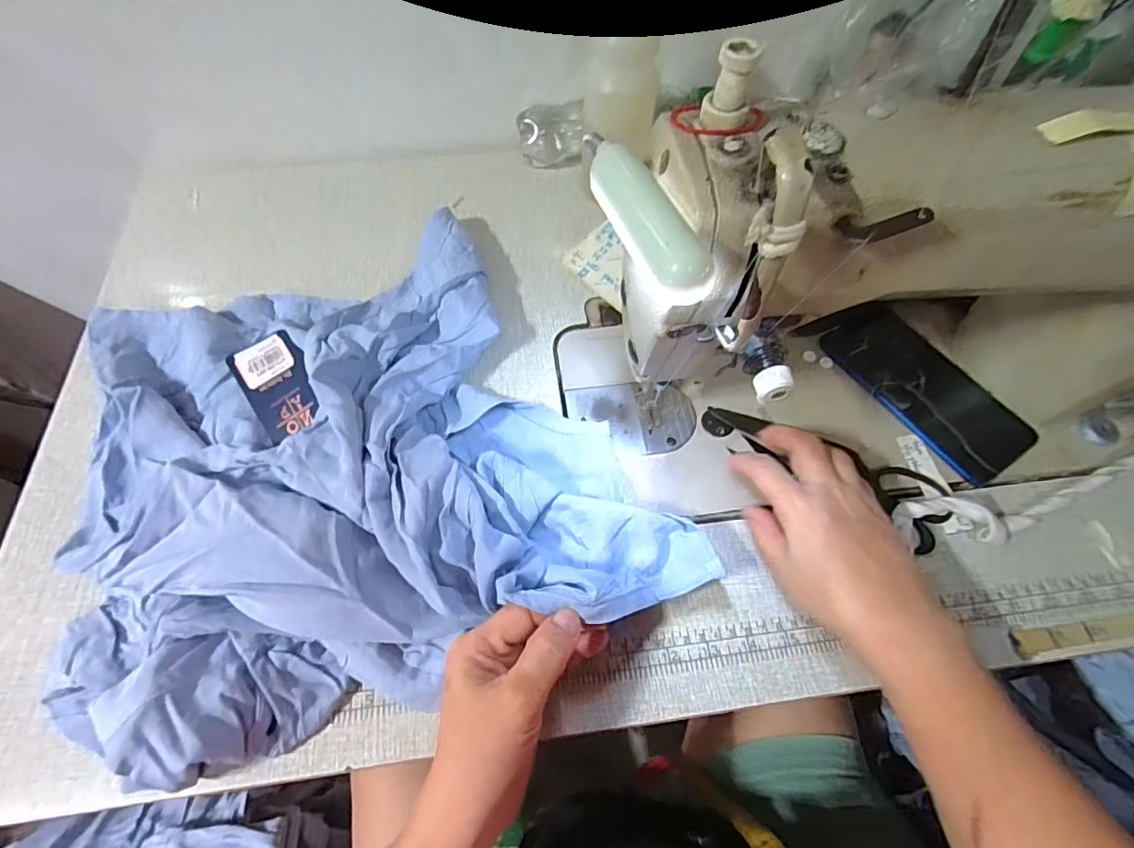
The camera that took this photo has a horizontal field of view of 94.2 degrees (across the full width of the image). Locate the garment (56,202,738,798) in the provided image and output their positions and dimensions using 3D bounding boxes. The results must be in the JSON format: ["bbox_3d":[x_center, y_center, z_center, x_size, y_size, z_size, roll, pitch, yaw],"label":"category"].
[{"bbox_3d":[-0.138,0.007,0.361,0.359,0.058,0.332,-17,63,-10],"label":"garment"}]

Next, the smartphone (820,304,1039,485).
[{"bbox_3d":[0.282,-0.029,0.412,0.076,0.014,0.155,-30,66,-16],"label":"smartphone"}]

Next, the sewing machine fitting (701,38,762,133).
[{"bbox_3d":[0.065,-0.133,0.209,0.018,0.026,0.017,12,62,6],"label":"sewing machine fitting"}]

